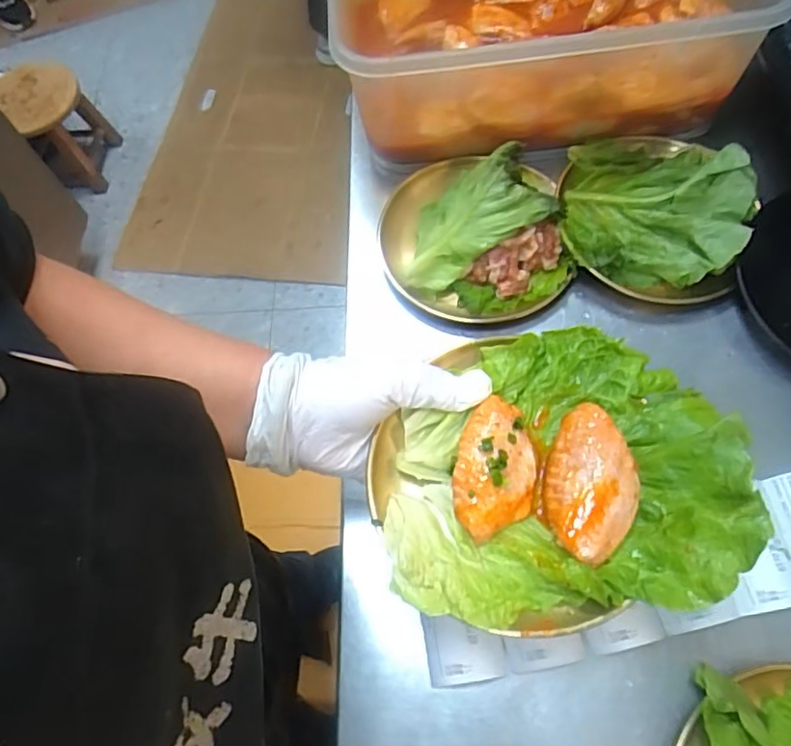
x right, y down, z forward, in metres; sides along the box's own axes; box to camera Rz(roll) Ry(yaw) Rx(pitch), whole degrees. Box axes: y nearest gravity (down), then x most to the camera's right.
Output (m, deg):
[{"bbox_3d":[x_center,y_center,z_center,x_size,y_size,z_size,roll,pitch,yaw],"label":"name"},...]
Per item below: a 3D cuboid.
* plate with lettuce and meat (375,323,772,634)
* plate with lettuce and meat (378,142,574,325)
[{"bbox_3d":[0.081,0.052,0.328,0.184,0.050,0.156,-1,66,2],"label":"plate with lettuce and meat"},{"bbox_3d":[0.061,-0.121,0.495,0.143,0.052,0.151,-1,66,2],"label":"plate with lettuce and meat"}]

